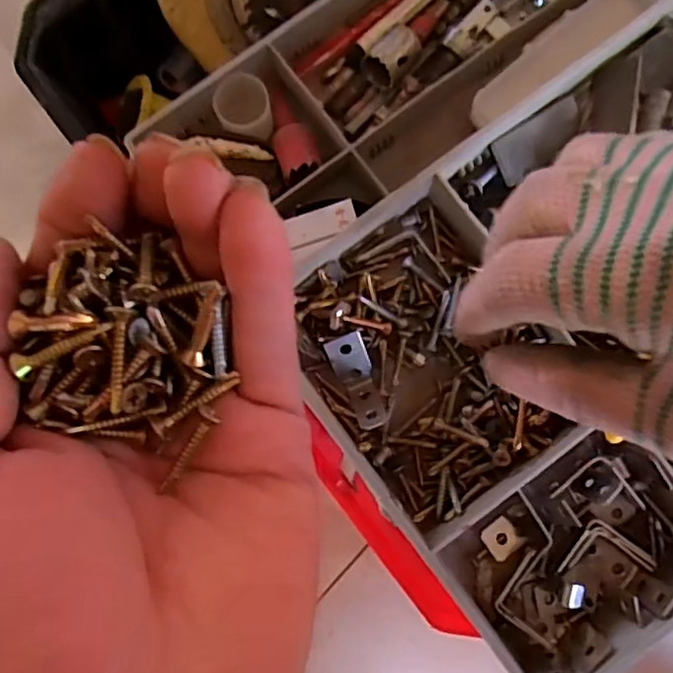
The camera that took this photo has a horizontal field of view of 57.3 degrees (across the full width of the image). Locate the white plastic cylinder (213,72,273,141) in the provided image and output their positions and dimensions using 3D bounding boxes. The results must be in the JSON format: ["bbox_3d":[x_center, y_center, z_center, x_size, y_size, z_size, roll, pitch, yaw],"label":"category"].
[{"bbox_3d":[-0.055,-0.136,0.365,0.033,0.019,0.036,-3,108,-9],"label":"white plastic cylinder"}]

